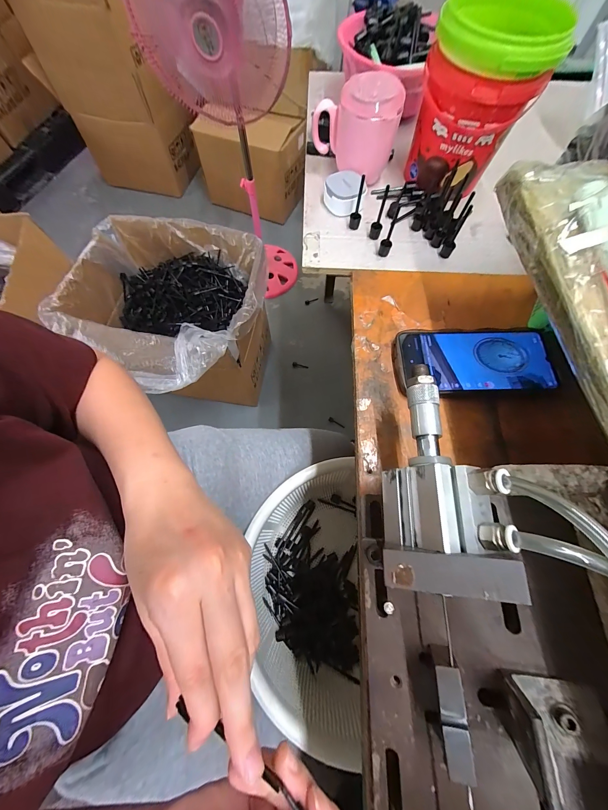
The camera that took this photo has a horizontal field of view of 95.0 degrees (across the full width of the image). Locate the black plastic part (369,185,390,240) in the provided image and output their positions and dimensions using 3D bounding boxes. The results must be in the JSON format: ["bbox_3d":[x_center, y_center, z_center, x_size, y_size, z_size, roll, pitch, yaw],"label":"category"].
[{"bbox_3d":[0.097,-0.242,0.354,0.014,0.058,0.014,16,70,5],"label":"black plastic part"}]

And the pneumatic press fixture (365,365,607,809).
[{"bbox_3d":[0.113,0.183,0.157,0.135,0.090,0.435,2,70,0],"label":"pneumatic press fixture"}]

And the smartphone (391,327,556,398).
[{"bbox_3d":[0.181,-0.048,0.303,0.161,0.013,0.074,1,70,0],"label":"smartphone"}]

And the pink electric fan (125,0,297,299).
[{"bbox_3d":[-0.214,-0.812,0.891,0.333,0.878,0.427,-17,71,-7],"label":"pink electric fan"}]

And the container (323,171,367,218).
[{"bbox_3d":[0.056,-0.293,0.384,0.055,0.036,0.053,0,70,-1],"label":"container"}]

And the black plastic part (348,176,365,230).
[{"bbox_3d":[0.070,-0.260,0.360,0.015,0.063,0.011,13,70,4],"label":"black plastic part"}]

